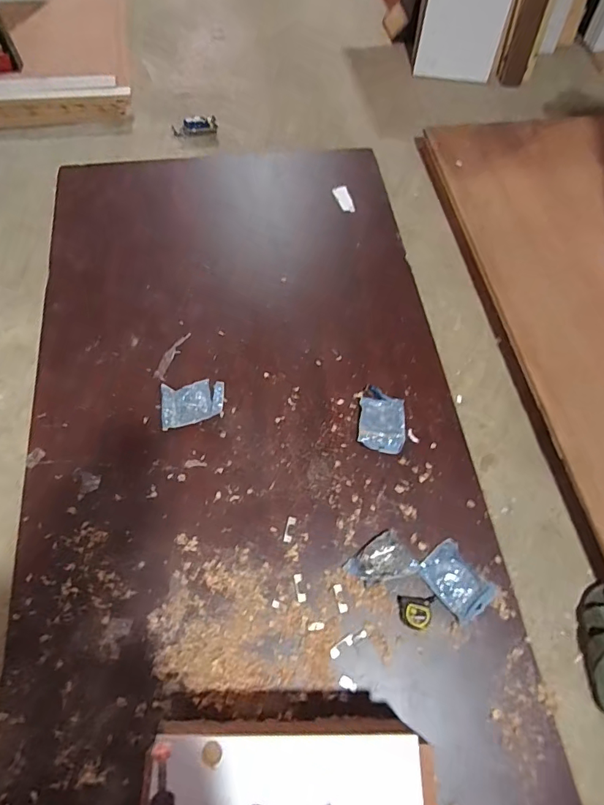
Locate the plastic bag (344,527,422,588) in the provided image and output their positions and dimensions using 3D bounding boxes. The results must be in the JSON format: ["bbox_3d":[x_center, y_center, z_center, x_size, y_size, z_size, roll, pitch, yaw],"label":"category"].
[{"bbox_3d":[0.205,0.417,1.156,0.159,0.032,0.120,-32,71,-15],"label":"plastic bag"}]

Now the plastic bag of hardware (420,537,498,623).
[{"bbox_3d":[0.396,0.454,1.148,0.131,0.036,0.174,-36,72,-16],"label":"plastic bag of hardware"}]

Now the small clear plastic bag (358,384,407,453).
[{"bbox_3d":[0.239,0.050,1.345,0.133,0.012,0.199,6,66,0],"label":"small clear plastic bag"}]

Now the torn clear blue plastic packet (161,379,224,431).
[{"bbox_3d":[-0.319,0.002,1.328,0.182,0.015,0.129,-8,67,-6],"label":"torn clear blue plastic packet"}]

